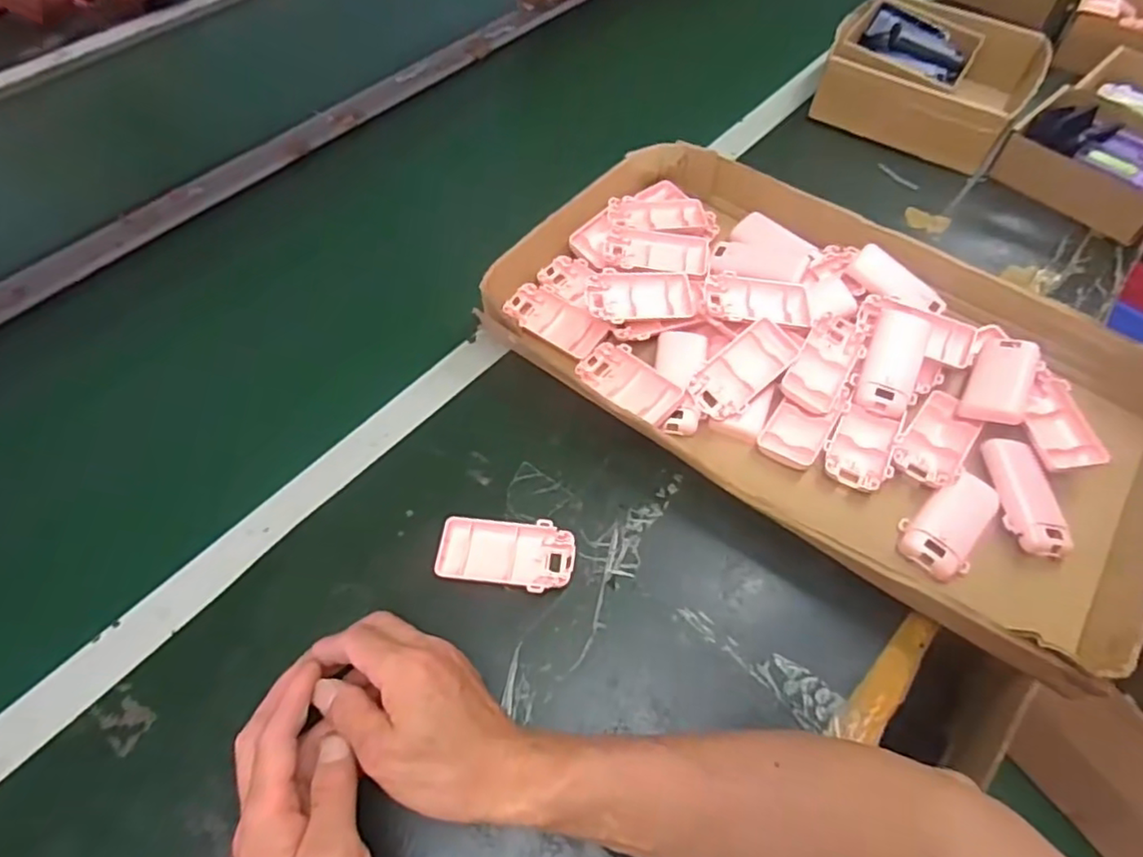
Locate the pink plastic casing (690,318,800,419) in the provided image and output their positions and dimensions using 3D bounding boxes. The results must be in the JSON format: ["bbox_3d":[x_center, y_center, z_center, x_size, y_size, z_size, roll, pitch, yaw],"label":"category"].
[{"bbox_3d":[0.141,-0.048,0.518,0.092,0.016,0.043,-41,64,-6],"label":"pink plastic casing"}]

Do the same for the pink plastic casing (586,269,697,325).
[{"bbox_3d":[0.061,-0.115,0.556,0.093,0.027,0.049,-8,58,-4],"label":"pink plastic casing"}]

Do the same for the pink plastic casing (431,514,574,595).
[{"bbox_3d":[-0.046,0.090,0.457,0.095,0.015,0.049,8,58,6],"label":"pink plastic casing"}]

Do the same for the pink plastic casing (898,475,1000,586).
[{"bbox_3d":[0.278,0.069,0.470,0.047,0.016,0.090,34,64,21],"label":"pink plastic casing"}]

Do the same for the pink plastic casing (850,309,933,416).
[{"bbox_3d":[0.273,-0.061,0.534,0.047,0.025,0.111,23,61,15],"label":"pink plastic casing"}]

